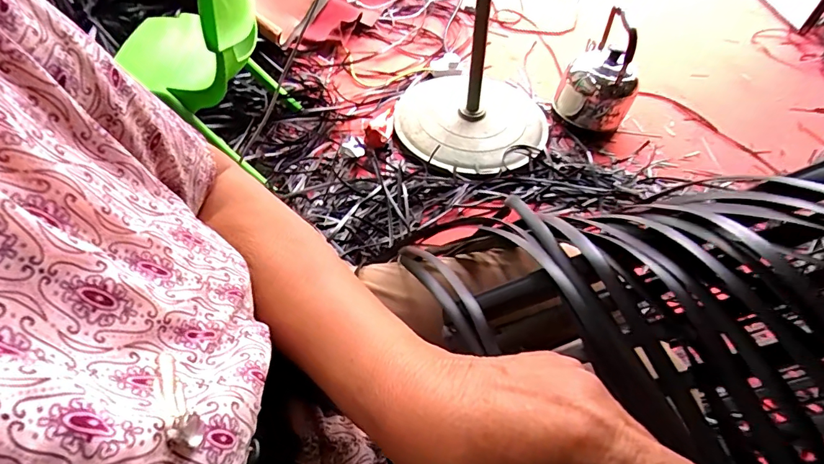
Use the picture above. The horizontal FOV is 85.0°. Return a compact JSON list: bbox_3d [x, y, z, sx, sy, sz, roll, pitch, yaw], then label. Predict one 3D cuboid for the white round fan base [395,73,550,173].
[{"bbox_3d":[0.176,-0.336,1.288,0.440,0.059,0.431,1,43,-1],"label":"white round fan base"}]

